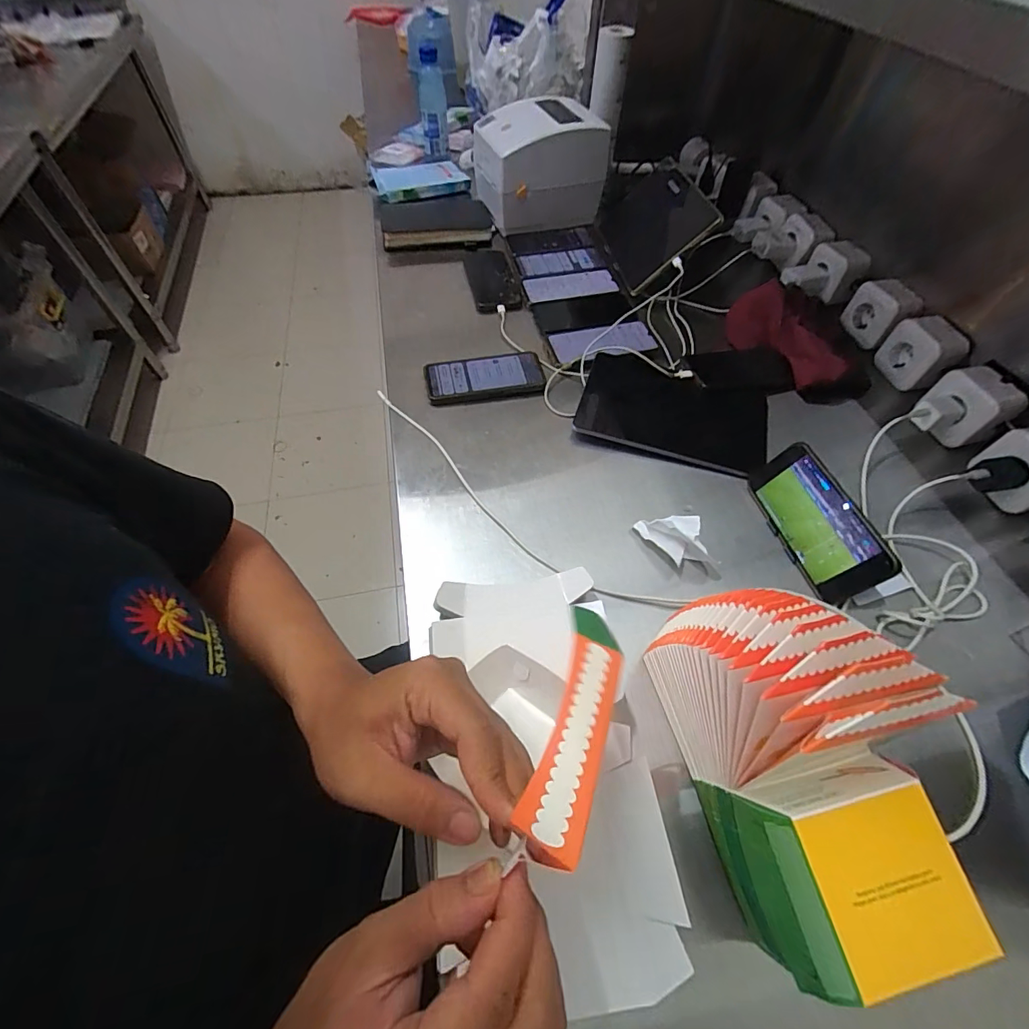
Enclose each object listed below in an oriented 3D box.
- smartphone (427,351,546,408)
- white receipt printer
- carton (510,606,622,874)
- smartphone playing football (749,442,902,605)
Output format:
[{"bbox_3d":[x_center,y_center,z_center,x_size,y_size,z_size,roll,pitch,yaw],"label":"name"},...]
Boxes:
[{"bbox_3d":[-0.043,-0.201,0.670,0.170,0.015,0.079,-12,58,-9],"label":"smartphone"},{"bbox_3d":[0.044,-0.675,0.888,0.207,0.165,0.167,-19,59,-13],"label":"white receipt printer"},{"bbox_3d":[0.035,0.108,0.245,0.032,0.025,0.132,17,50,10],"label":"carton"},{"bbox_3d":[0.333,0.006,0.509,0.013,0.083,0.172,6,50,-28],"label":"smartphone playing football"}]

